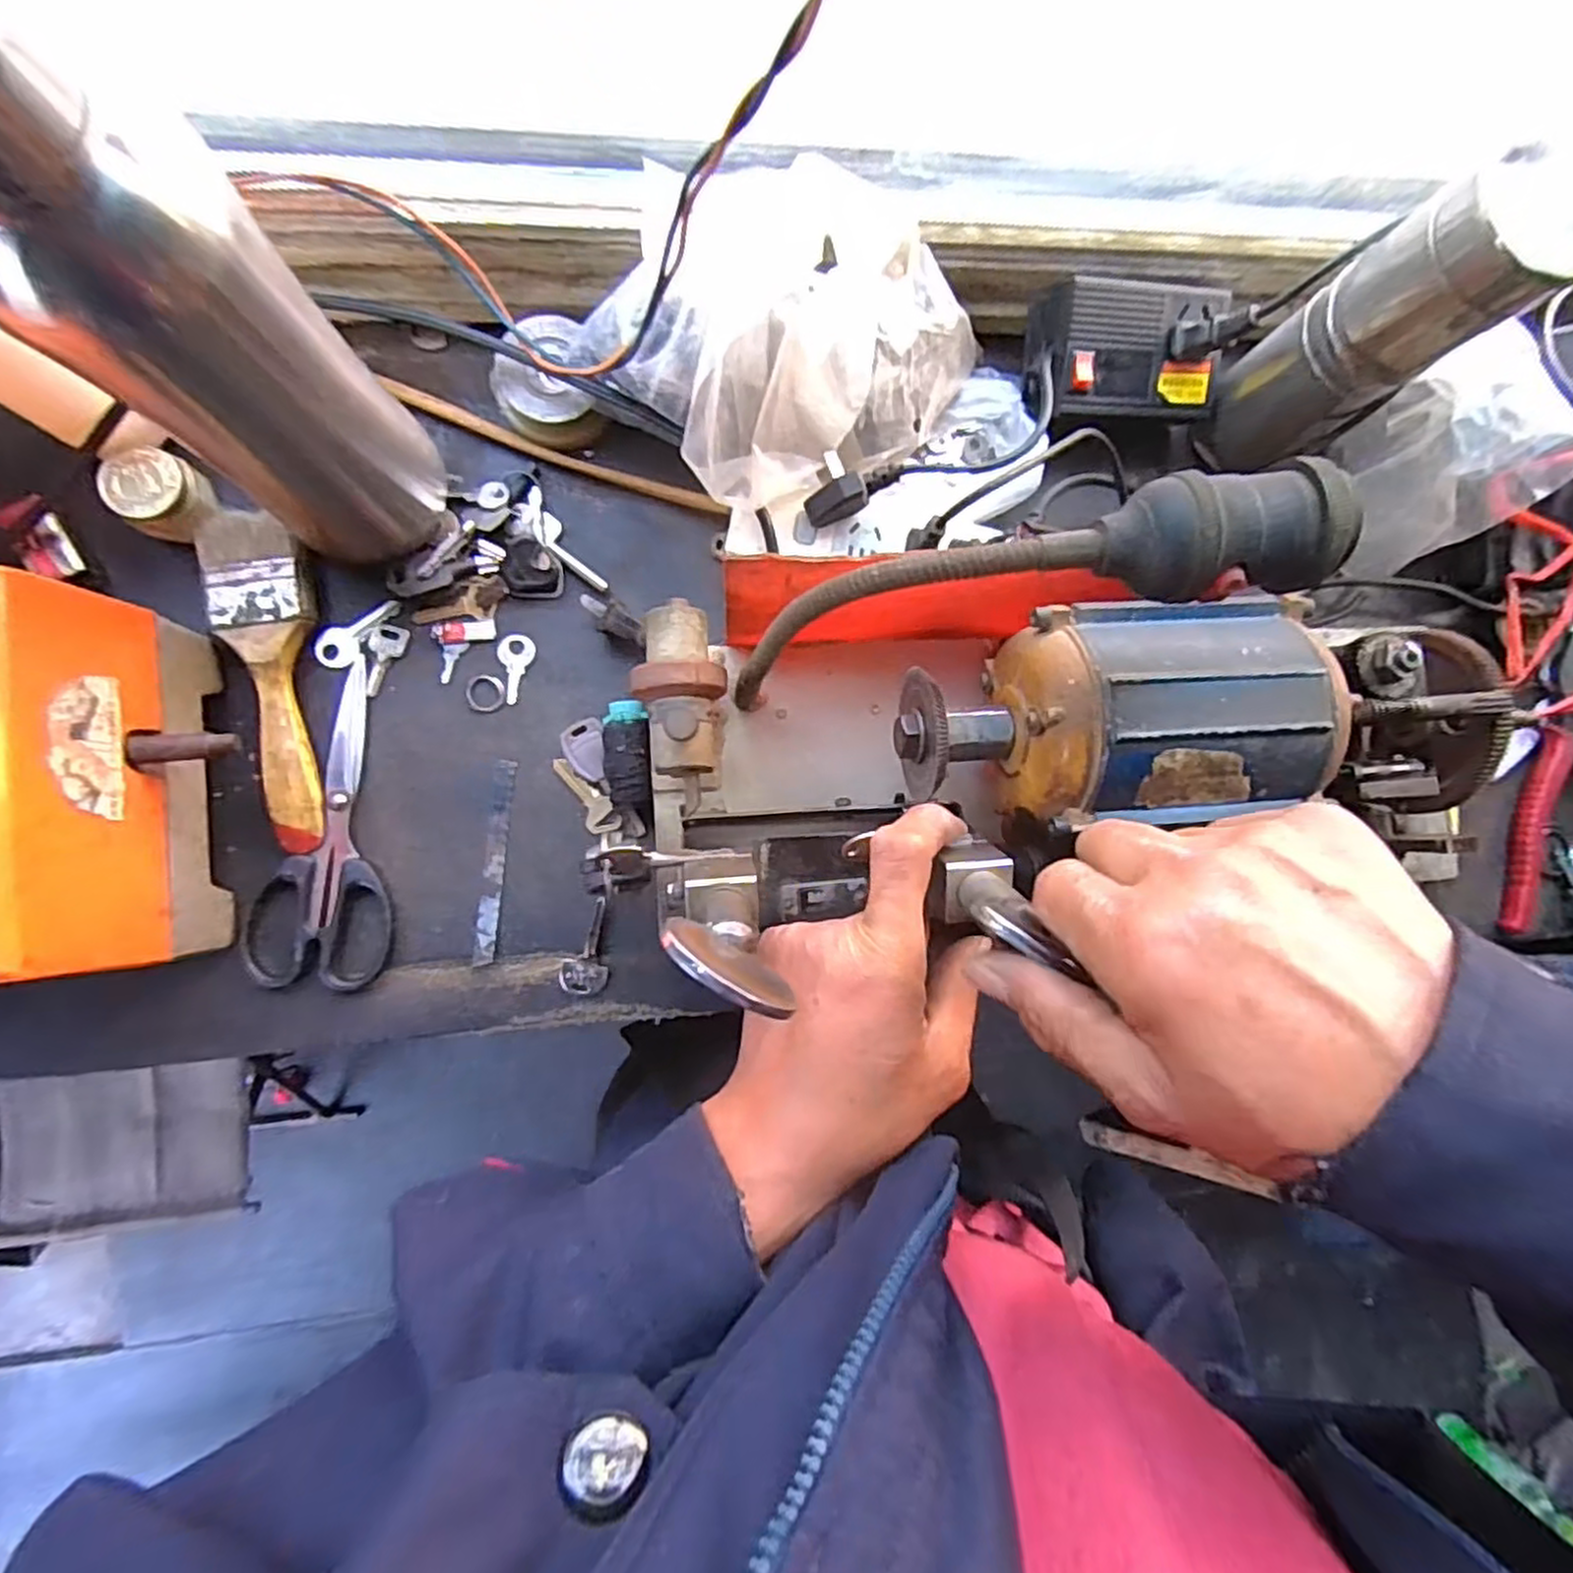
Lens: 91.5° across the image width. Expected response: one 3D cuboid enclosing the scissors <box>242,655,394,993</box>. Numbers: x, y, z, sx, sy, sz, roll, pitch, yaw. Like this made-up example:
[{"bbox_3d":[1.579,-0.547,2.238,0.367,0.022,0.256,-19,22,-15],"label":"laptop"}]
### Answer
[{"bbox_3d":[-0.239,0.019,0.390,0.067,0.019,0.165,-2,90,-7],"label":"scissors"}]

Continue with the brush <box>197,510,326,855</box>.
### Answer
[{"bbox_3d":[-0.264,-0.054,0.389,0.046,0.016,0.172,-5,90,-7],"label":"brush"}]

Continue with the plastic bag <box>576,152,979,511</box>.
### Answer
[{"bbox_3d":[0.012,-0.216,0.374,0.196,0.097,0.110,-24,93,-7],"label":"plastic bag"}]

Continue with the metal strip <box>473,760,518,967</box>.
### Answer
[{"bbox_3d":[-0.155,0.040,0.408,0.011,0.004,0.107,6,83,-16],"label":"metal strip"}]

